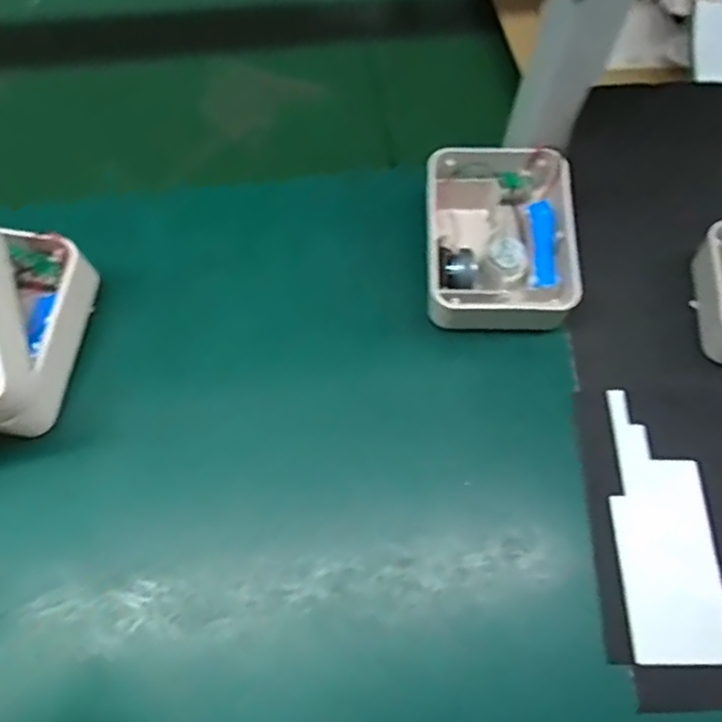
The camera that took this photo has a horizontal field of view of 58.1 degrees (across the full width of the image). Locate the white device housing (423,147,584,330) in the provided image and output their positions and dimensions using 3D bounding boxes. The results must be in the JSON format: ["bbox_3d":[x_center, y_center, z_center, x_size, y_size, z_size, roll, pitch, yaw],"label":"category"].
[{"bbox_3d":[0.098,-0.086,0.469,0.101,0.050,0.135,1,64,-2],"label":"white device housing"}]

